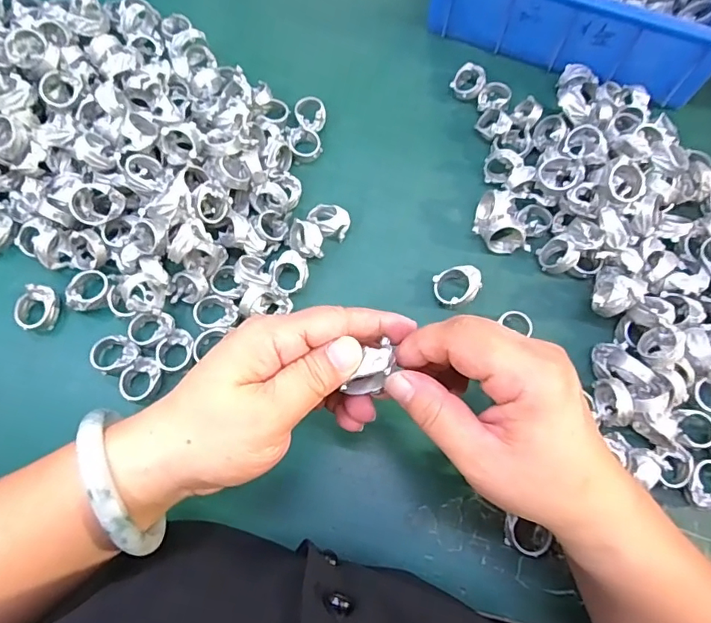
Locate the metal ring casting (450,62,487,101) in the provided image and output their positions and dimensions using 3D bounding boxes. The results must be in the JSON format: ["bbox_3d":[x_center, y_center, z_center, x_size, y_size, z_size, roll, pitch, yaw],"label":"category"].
[{"bbox_3d":[0.091,-0.184,0.400,0.025,0.018,0.027,0,74,-1],"label":"metal ring casting"}]

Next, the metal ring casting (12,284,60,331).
[{"bbox_3d":[-0.210,-0.003,0.323,0.023,0.016,0.029,8,71,0],"label":"metal ring casting"}]

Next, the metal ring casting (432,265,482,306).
[{"bbox_3d":[0.070,-0.017,0.335,0.031,0.015,0.026,-16,72,-8],"label":"metal ring casting"}]

